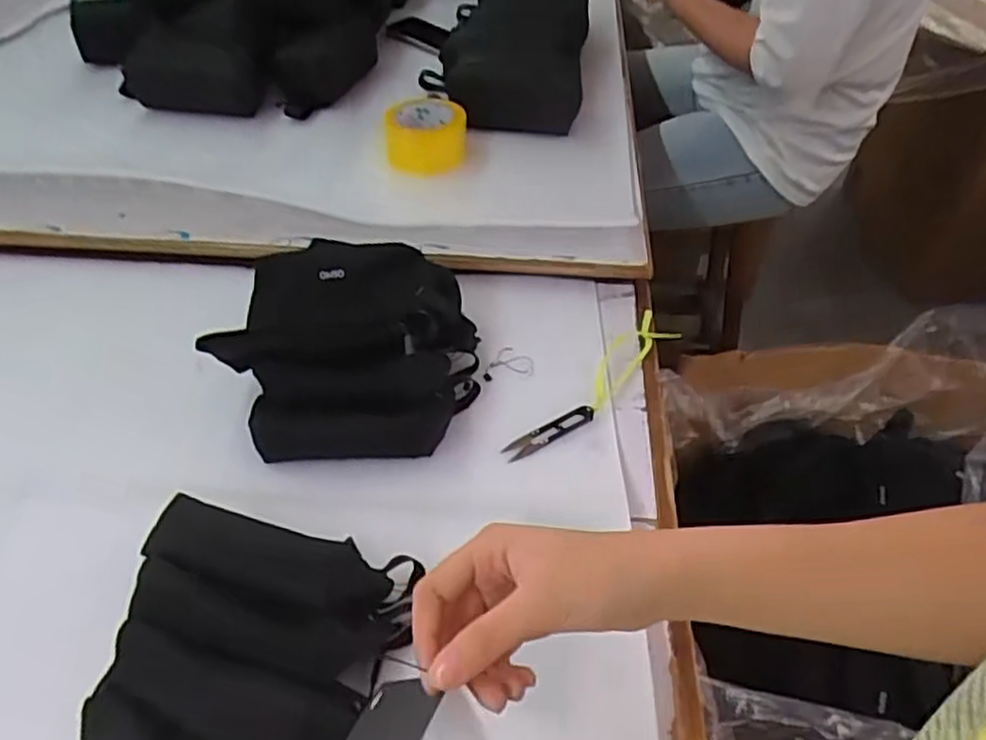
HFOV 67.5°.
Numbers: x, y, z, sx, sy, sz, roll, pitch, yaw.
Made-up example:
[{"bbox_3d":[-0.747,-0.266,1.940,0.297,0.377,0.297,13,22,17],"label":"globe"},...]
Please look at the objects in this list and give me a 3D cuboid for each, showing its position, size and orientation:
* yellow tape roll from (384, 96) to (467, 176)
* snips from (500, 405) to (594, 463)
[{"bbox_3d":[-0.097,-0.323,1.015,0.107,0.076,0.101,1,46,-1],"label":"yellow tape roll"},{"bbox_3d":[0.057,0.061,0.734,0.104,0.008,0.025,-24,51,-23],"label":"snips"}]

